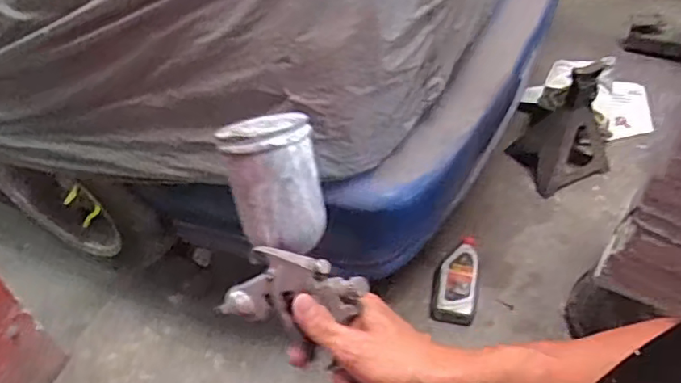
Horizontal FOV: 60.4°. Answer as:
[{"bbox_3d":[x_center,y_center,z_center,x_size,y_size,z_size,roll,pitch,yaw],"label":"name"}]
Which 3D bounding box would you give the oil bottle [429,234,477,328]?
[{"bbox_3d":[0.313,0.228,1.549,0.119,0.053,0.247,9,51,9],"label":"oil bottle"}]

